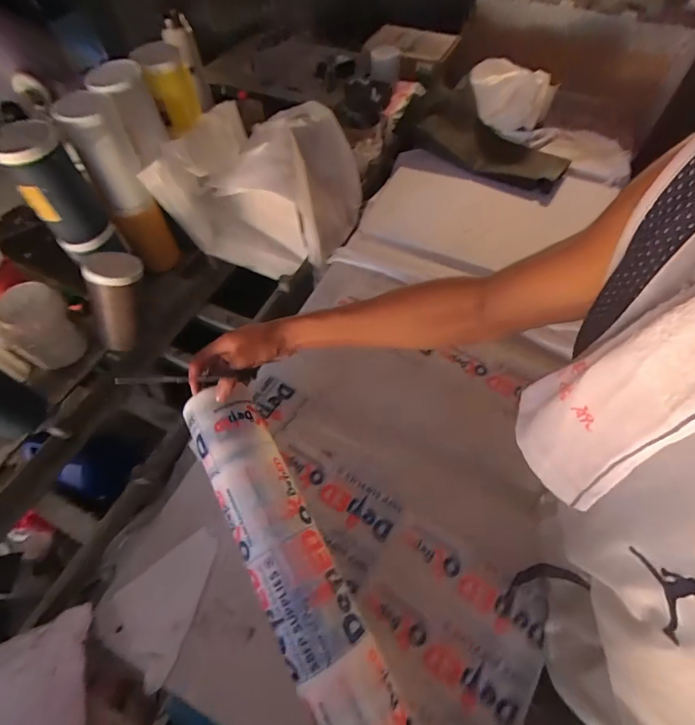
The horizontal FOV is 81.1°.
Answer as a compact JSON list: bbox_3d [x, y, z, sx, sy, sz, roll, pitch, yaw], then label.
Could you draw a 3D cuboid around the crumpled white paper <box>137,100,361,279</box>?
[{"bbox_3d":[-0.166,-0.393,0.896,0.336,0.223,0.329,11,60,7],"label":"crumpled white paper"}]

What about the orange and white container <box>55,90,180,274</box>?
[{"bbox_3d":[-0.412,-0.319,0.758,0.086,0.311,0.083,-23,62,-13],"label":"orange and white container"}]

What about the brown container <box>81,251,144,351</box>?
[{"bbox_3d":[-0.440,-0.110,0.770,0.088,0.184,0.094,30,36,17],"label":"brown container"}]

